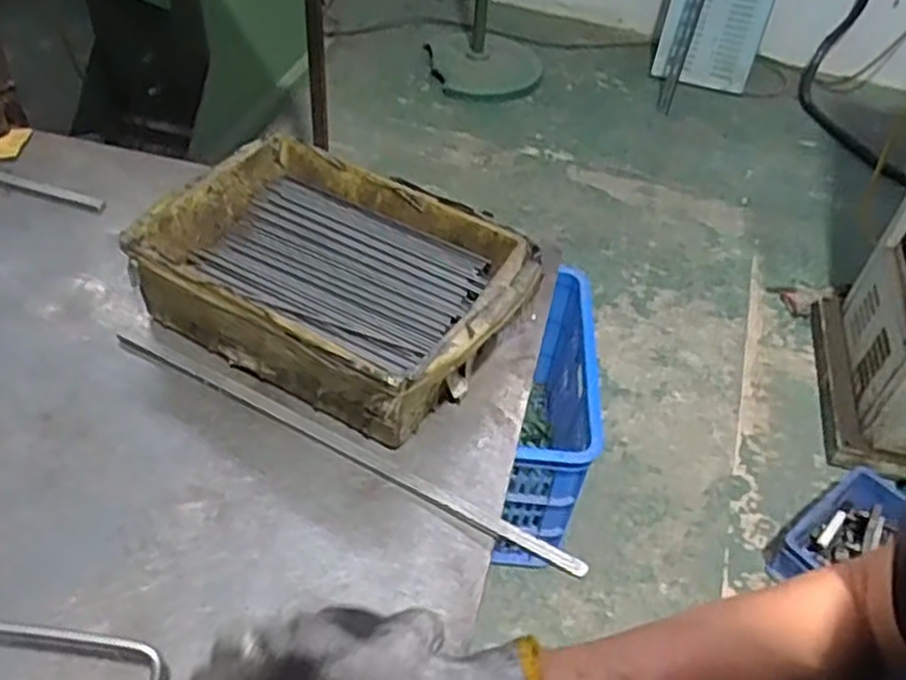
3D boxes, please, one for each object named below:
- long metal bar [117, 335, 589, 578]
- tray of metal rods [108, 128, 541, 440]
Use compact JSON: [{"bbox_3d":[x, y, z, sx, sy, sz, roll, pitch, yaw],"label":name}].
[{"bbox_3d":[-0.079,0.070,0.513,0.354,0.008,0.010,23,46,16],"label":"long metal bar"},{"bbox_3d":[-0.084,-0.040,0.573,0.257,0.079,0.177,26,47,18],"label":"tray of metal rods"}]

